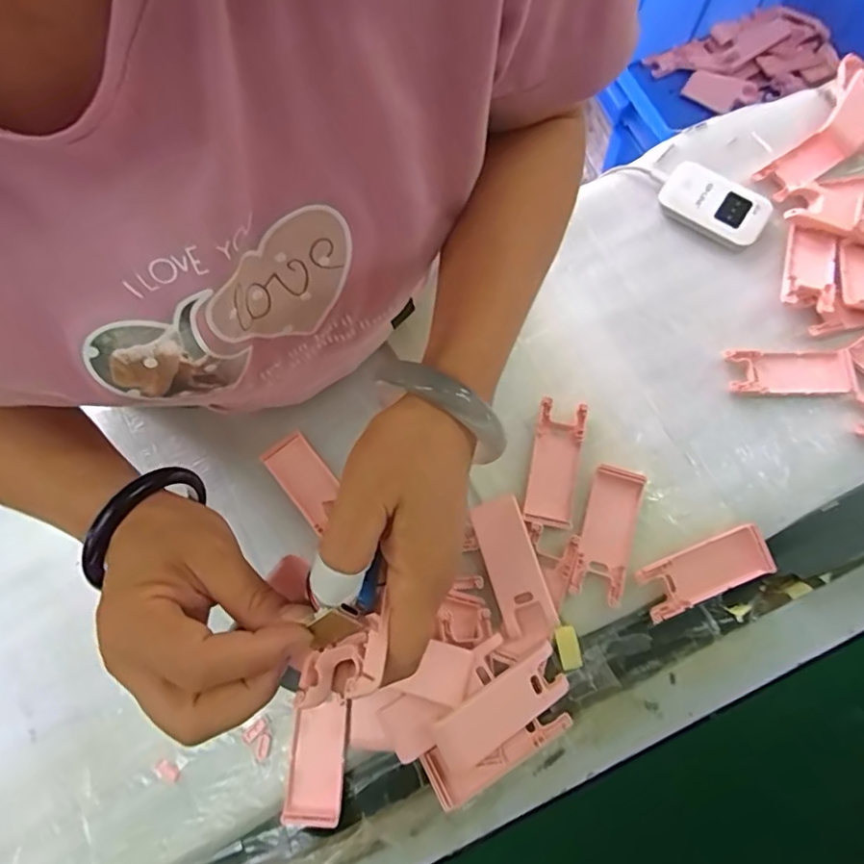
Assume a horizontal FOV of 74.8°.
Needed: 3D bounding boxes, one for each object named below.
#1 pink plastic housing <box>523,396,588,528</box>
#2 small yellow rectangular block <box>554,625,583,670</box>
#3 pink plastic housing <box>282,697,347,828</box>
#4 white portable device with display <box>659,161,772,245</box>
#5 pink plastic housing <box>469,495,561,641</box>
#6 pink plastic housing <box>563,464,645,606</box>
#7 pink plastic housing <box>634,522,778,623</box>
[{"bbox_3d":[0.100,0.024,0.456,0.037,0.008,0.103,12,73,4],"label":"pink plastic housing"},{"bbox_3d":[0.103,0.163,0.426,0.016,0.004,0.034,-14,95,-2],"label":"small yellow rectangular block"},{"bbox_3d":[-0.082,0.233,0.401,0.038,0.012,0.076,2,73,1],"label":"pink plastic housing"},{"bbox_3d":[0.265,-0.215,0.530,0.097,0.012,0.054,35,76,11],"label":"white portable device with display"},{"bbox_3d":[0.061,0.100,0.429,0.039,0.011,0.101,-17,73,-4],"label":"pink plastic housing"},{"bbox_3d":[0.134,0.077,0.440,0.045,0.010,0.102,17,73,6],"label":"pink plastic housing"},{"bbox_3d":[0.207,0.107,0.432,0.102,0.018,0.039,-21,73,-6],"label":"pink plastic housing"}]

